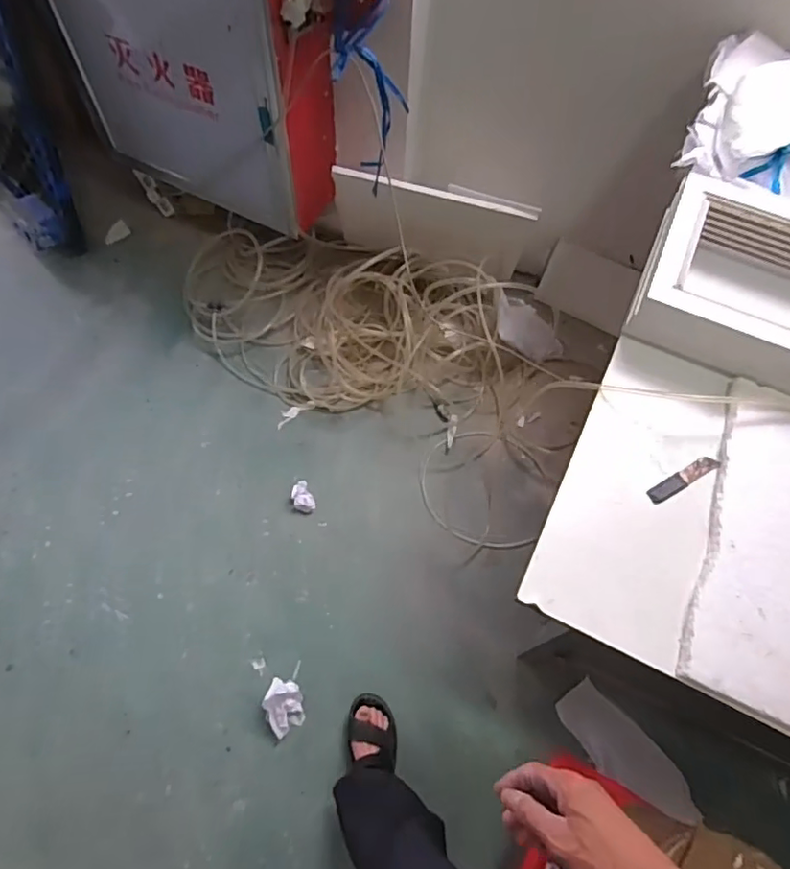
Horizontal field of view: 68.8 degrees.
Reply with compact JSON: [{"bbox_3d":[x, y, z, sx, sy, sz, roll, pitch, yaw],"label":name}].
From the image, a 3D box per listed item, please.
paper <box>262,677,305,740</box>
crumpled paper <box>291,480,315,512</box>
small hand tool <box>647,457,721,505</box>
[{"bbox_3d":[-0.249,0.604,1.291,0.085,0.079,0.115,-23,68,-12],"label":"paper"},{"bbox_3d":[-0.246,0.168,1.531,0.058,0.033,0.083,-23,68,-12],"label":"crumpled paper"},{"bbox_3d":[0.357,0.055,0.715,0.103,0.004,0.021,-28,67,-15],"label":"small hand tool"}]

